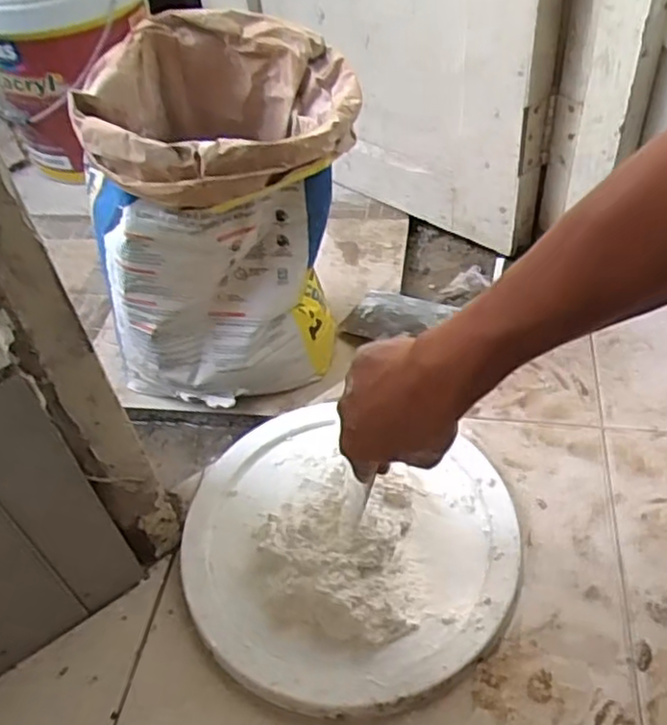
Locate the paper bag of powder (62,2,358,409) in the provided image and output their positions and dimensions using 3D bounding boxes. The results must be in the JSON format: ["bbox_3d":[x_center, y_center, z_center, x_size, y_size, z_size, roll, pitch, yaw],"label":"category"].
[{"bbox_3d":[-0.107,-0.136,0.712,0.268,0.366,0.191,5,48,11],"label":"paper bag of powder"}]

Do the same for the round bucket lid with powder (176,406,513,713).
[{"bbox_3d":[0.008,0.157,0.607,0.290,0.055,0.268,-3,47,4],"label":"round bucket lid with powder"}]

